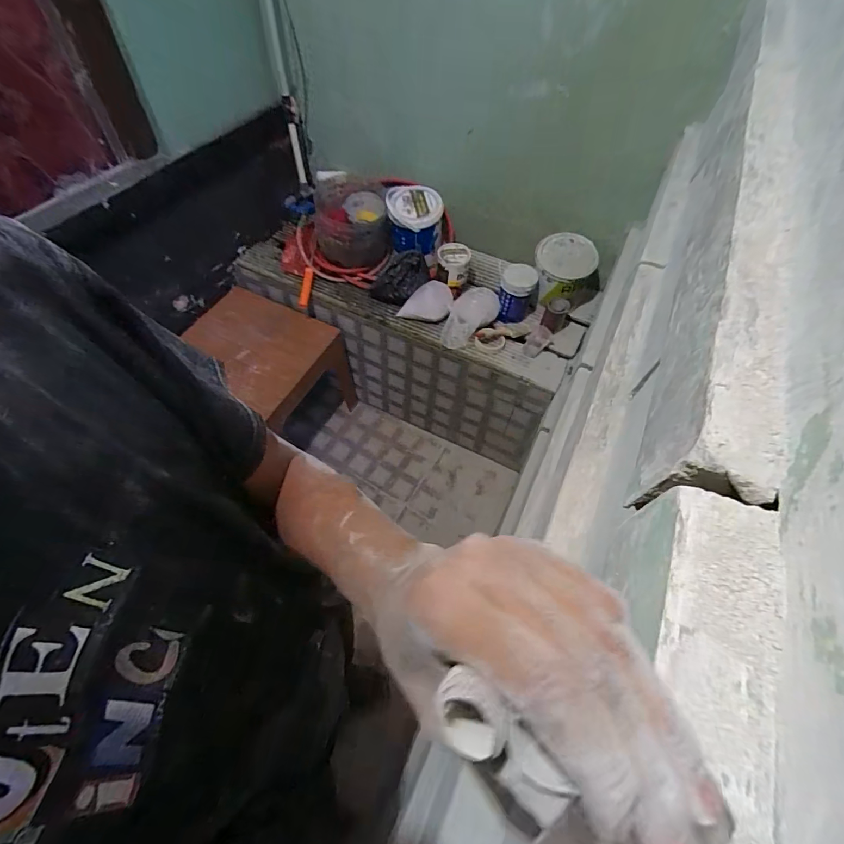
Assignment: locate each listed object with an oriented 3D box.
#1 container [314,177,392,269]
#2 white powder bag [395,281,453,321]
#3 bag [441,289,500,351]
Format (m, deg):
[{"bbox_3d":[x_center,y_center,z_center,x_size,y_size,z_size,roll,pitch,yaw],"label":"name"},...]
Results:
[{"bbox_3d":[-0.237,-0.669,1.427,0.242,0.176,0.231,-4,58,-7],"label":"container"},{"bbox_3d":[0.012,-0.390,1.373,0.168,0.083,0.110,7,57,0],"label":"white powder bag"},{"bbox_3d":[0.140,-0.339,1.351,0.130,0.092,0.219,39,63,19],"label":"bag"}]

